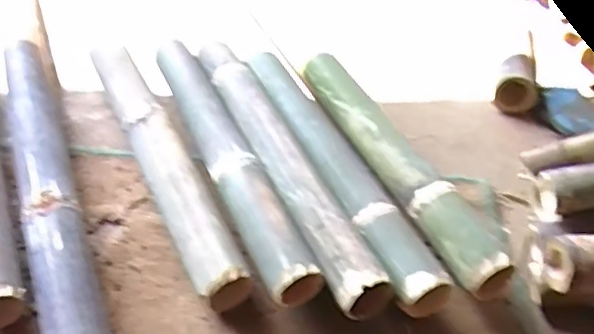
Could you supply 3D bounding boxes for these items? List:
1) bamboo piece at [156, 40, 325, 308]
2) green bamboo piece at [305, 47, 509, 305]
[{"bbox_3d":[-0.101,-0.025,0.772,0.063,0.051,0.480,-15,48,-22],"label":"bamboo piece"},{"bbox_3d":[0.134,-0.015,0.808,0.065,0.058,0.452,-14,48,-21],"label":"green bamboo piece"}]

